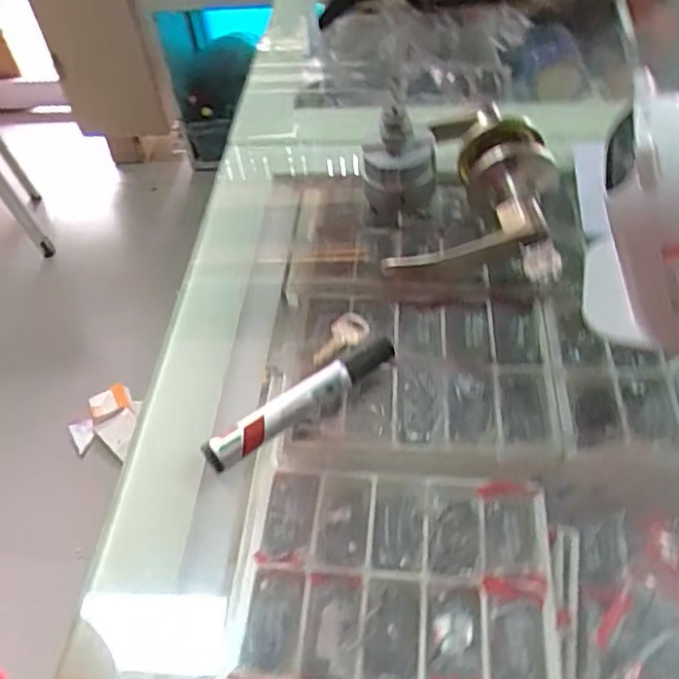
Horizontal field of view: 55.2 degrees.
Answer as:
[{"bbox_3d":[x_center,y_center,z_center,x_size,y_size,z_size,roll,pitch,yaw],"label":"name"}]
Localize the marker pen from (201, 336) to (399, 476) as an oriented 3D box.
[{"bbox_3d":[-0.020,0.035,0.380,0.127,0.018,0.015,-34,55,-21],"label":"marker pen"}]

